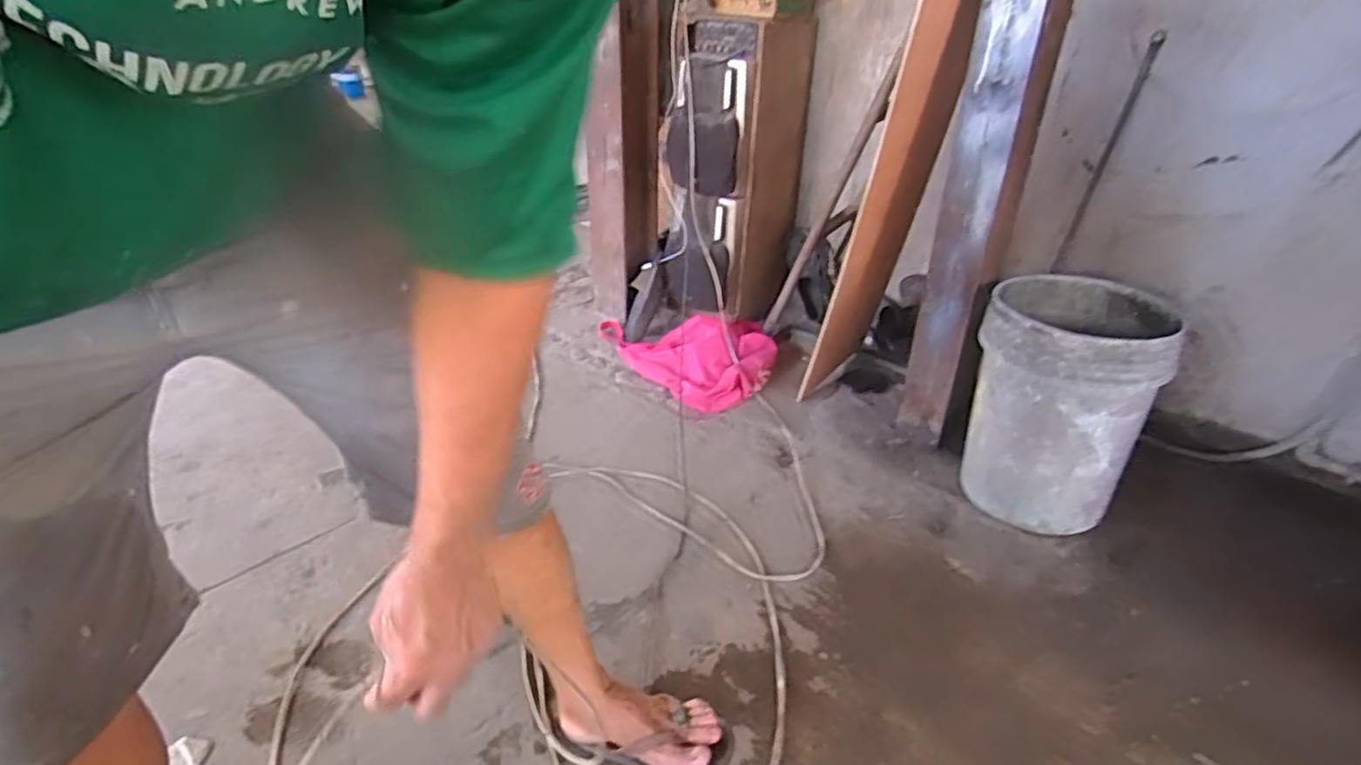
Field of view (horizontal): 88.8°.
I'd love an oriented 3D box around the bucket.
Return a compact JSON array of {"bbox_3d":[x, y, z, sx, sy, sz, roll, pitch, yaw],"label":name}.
[{"bbox_3d":[0.683,0.034,1.292,0.282,0.400,0.329,15,34,19],"label":"bucket"}]

